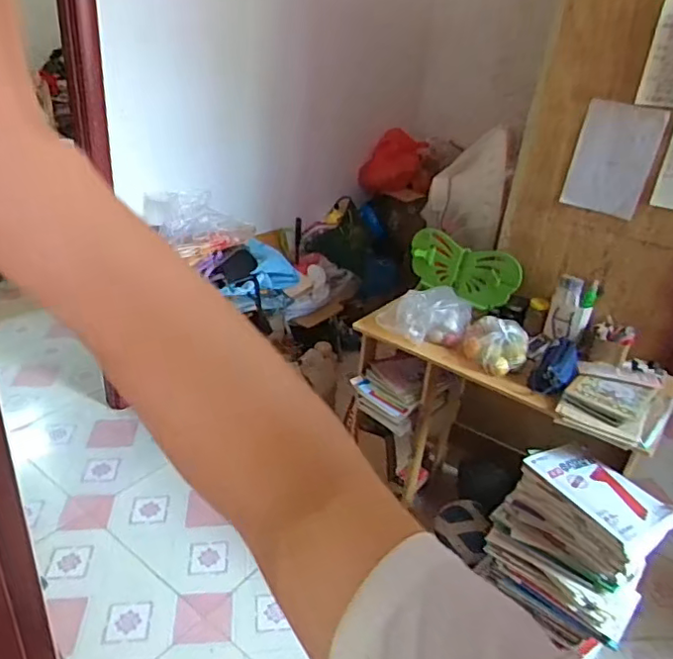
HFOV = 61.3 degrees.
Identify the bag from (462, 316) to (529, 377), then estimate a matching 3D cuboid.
[{"bbox_3d":[0.468,0.048,1.686,0.185,0.115,0.190,15,30,16],"label":"bag"}]

